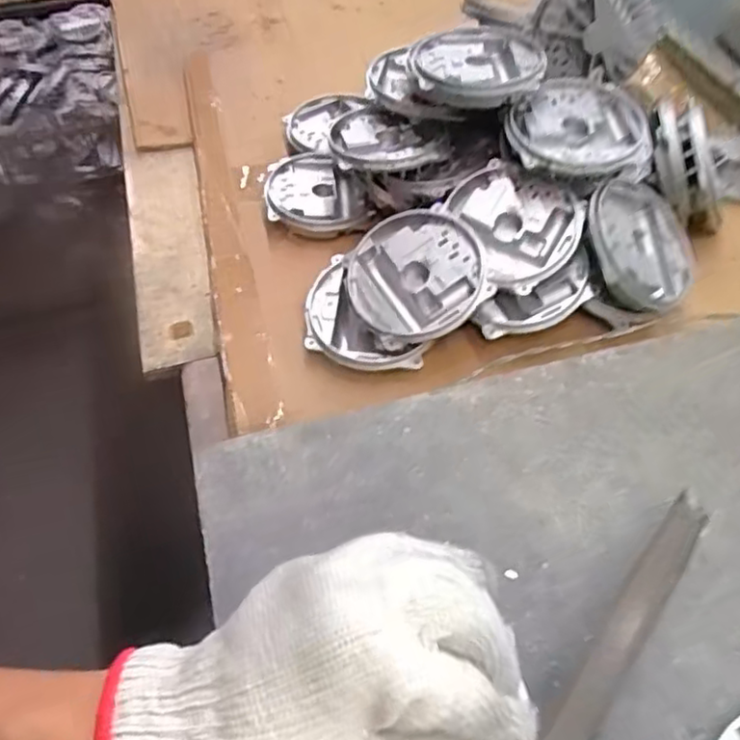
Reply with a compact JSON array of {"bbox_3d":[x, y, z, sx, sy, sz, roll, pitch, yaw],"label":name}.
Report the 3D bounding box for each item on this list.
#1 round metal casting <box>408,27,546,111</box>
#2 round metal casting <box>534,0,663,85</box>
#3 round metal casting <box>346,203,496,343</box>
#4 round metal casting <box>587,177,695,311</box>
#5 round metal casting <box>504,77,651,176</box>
[{"bbox_3d":[0.090,-0.257,0.575,0.108,0.023,0.116,-1,51,1],"label":"round metal casting"},{"bbox_3d":[0.199,-0.302,0.592,0.105,0.096,0.028,3,51,4],"label":"round metal casting"},{"bbox_3d":[0.039,-0.072,0.538,0.104,0.028,0.105,-4,74,16],"label":"round metal casting"},{"bbox_3d":[0.217,-0.106,0.547,0.110,0.016,0.121,13,65,-29],"label":"round metal casting"},{"bbox_3d":[0.171,-0.206,0.556,0.116,0.022,0.121,-1,51,1],"label":"round metal casting"}]

